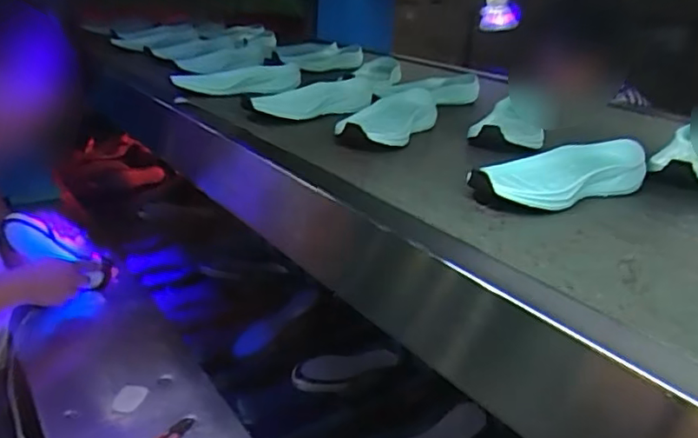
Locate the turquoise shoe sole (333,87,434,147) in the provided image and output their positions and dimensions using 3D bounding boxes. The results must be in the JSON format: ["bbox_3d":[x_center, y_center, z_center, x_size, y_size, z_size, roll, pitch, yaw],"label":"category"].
[{"bbox_3d":[0.055,-0.137,0.799,0.091,0.047,0.238,14,24,22],"label":"turquoise shoe sole"}]

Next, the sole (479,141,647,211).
[{"bbox_3d":[0.218,-0.048,0.607,0.203,0.043,0.093,-9,26,-30],"label":"sole"}]

